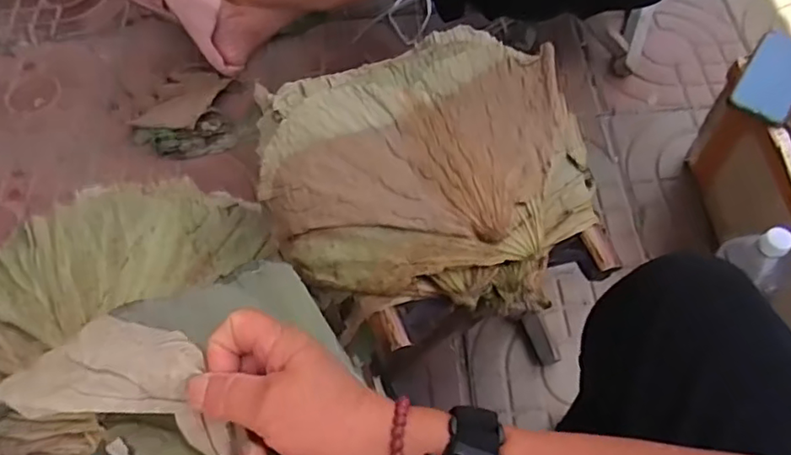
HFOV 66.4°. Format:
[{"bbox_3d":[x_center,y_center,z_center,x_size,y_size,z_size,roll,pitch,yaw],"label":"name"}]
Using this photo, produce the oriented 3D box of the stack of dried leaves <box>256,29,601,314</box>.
[{"bbox_3d":[0.027,-0.082,0.655,0.339,0.047,0.350,-5,59,0],"label":"stack of dried leaves"}]

